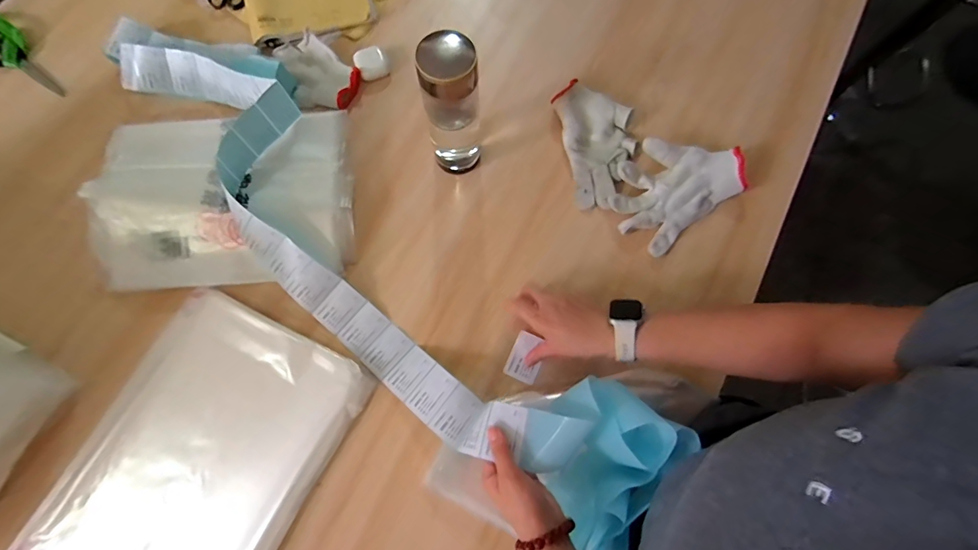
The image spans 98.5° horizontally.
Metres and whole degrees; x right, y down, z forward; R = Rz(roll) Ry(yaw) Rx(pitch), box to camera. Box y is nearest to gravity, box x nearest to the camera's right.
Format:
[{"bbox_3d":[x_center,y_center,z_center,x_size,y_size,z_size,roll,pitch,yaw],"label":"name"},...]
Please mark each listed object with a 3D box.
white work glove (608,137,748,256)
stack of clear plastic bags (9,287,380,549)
[{"bbox_3d":[0.247,-0.121,0.570,0.183,0.034,0.129,-38,78,-11],"label":"white work glove"},{"bbox_3d":[-0.335,0.220,0.484,0.259,0.029,0.358,26,75,6],"label":"stack of clear plastic bags"}]

